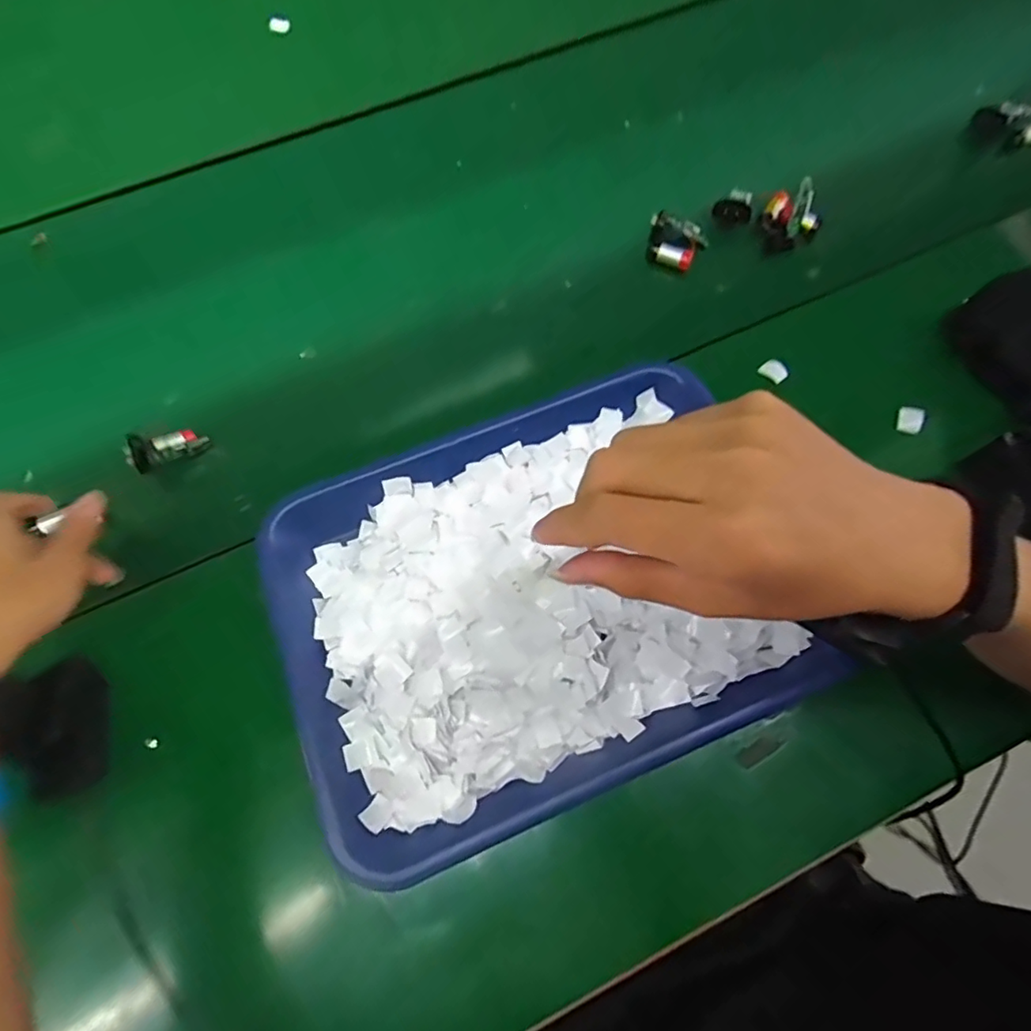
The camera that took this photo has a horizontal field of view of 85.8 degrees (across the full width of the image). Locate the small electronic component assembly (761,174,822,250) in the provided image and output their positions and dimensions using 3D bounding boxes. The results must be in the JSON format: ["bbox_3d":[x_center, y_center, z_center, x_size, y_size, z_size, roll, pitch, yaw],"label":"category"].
[{"bbox_3d":[0.243,-0.265,0.480,0.048,0.032,0.049,29,75,11],"label":"small electronic component assembly"}]

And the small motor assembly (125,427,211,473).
[{"bbox_3d":[-0.264,-0.051,0.424,0.055,0.025,0.018,-18,70,-31],"label":"small motor assembly"}]

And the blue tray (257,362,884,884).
[{"bbox_3d":[0.015,0.045,0.369,0.334,0.035,0.254,-22,72,-6],"label":"blue tray"}]

